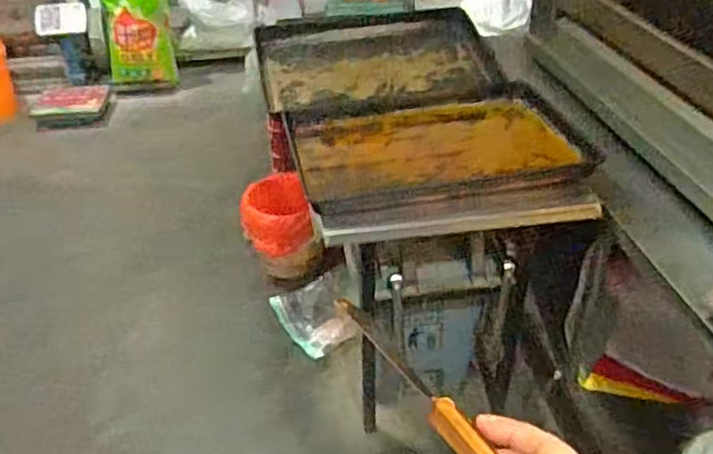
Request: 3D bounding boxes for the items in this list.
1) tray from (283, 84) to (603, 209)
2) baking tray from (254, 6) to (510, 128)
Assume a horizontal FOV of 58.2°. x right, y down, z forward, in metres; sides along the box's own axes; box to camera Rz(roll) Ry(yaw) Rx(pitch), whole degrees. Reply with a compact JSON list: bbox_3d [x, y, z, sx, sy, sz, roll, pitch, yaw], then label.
[{"bbox_3d":[0.177,-0.188,1.405,0.623,0.067,0.451,-9,36,-11],"label":"tray"},{"bbox_3d":[0.060,-0.452,1.721,0.631,0.029,0.492,-11,47,-14],"label":"baking tray"}]

